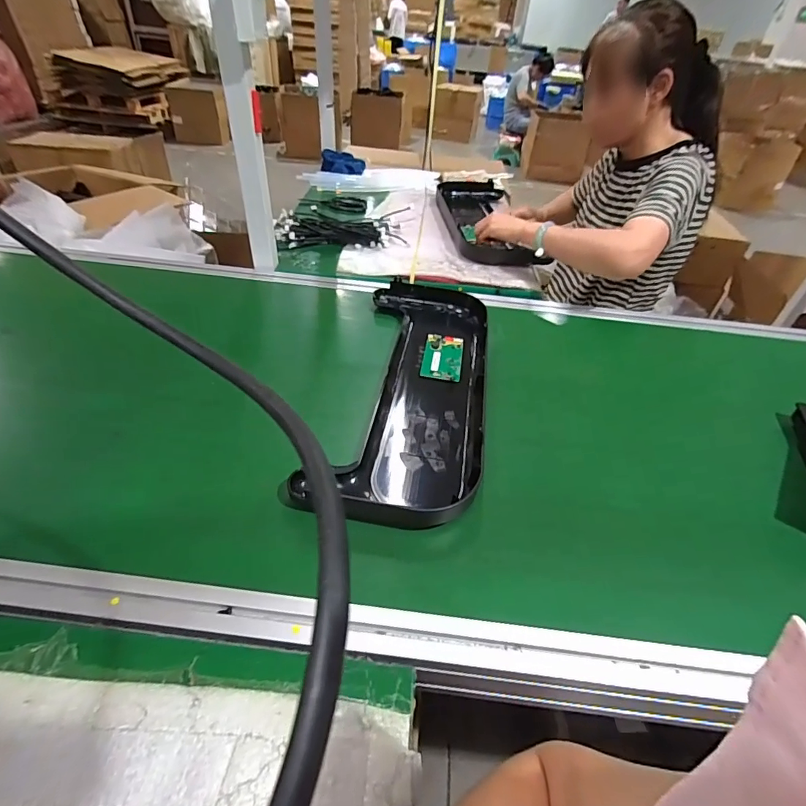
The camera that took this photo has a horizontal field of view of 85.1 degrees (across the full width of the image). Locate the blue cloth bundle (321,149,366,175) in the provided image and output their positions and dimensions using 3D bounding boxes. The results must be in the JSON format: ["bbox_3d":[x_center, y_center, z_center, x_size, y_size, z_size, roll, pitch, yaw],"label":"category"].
[{"bbox_3d":[-0.198,-0.776,1.422,0.139,0.058,0.070,11,42,7],"label":"blue cloth bundle"}]

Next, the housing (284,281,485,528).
[{"bbox_3d":[0.020,-0.040,0.652,0.211,0.054,0.497,10,42,5],"label":"housing"}]

